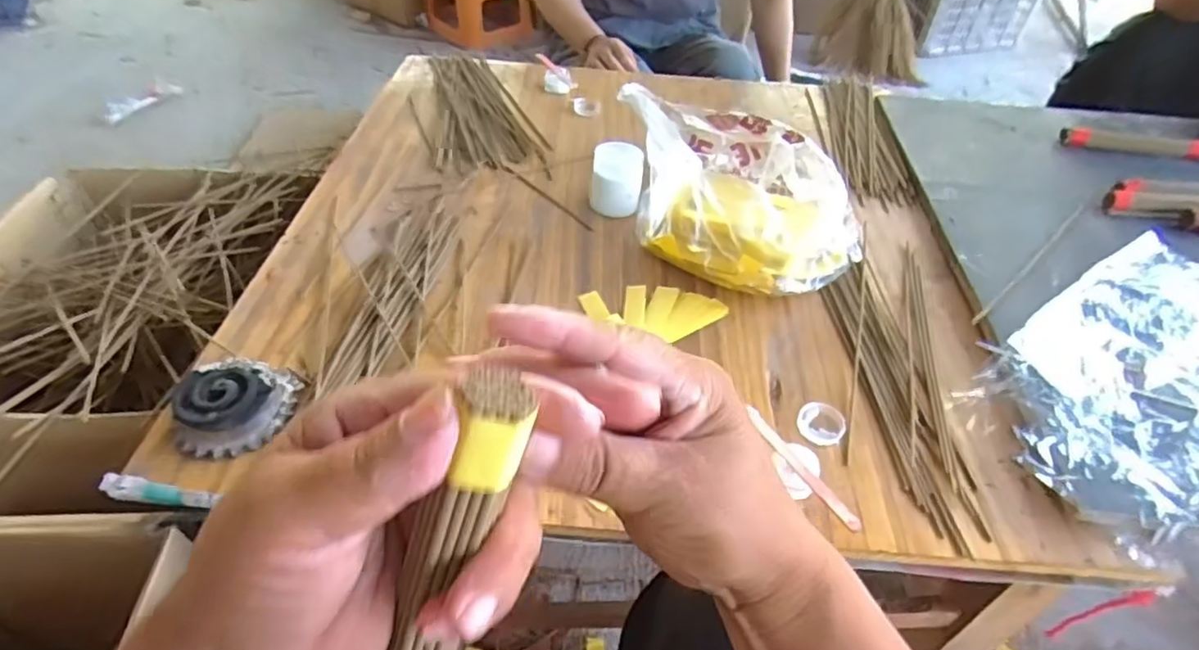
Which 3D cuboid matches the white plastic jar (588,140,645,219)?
[{"bbox_3d":[0.019,-0.162,0.717,0.056,0.065,0.060,6,45,1],"label":"white plastic jar"}]

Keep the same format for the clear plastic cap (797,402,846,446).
[{"bbox_3d":[0.185,0.082,0.533,0.038,0.009,0.040,2,45,-2],"label":"clear plastic cap"}]

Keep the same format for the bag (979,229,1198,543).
[{"bbox_3d":[0.493,0.031,0.571,0.376,0.033,0.175,-24,52,-25],"label":"bag"}]

